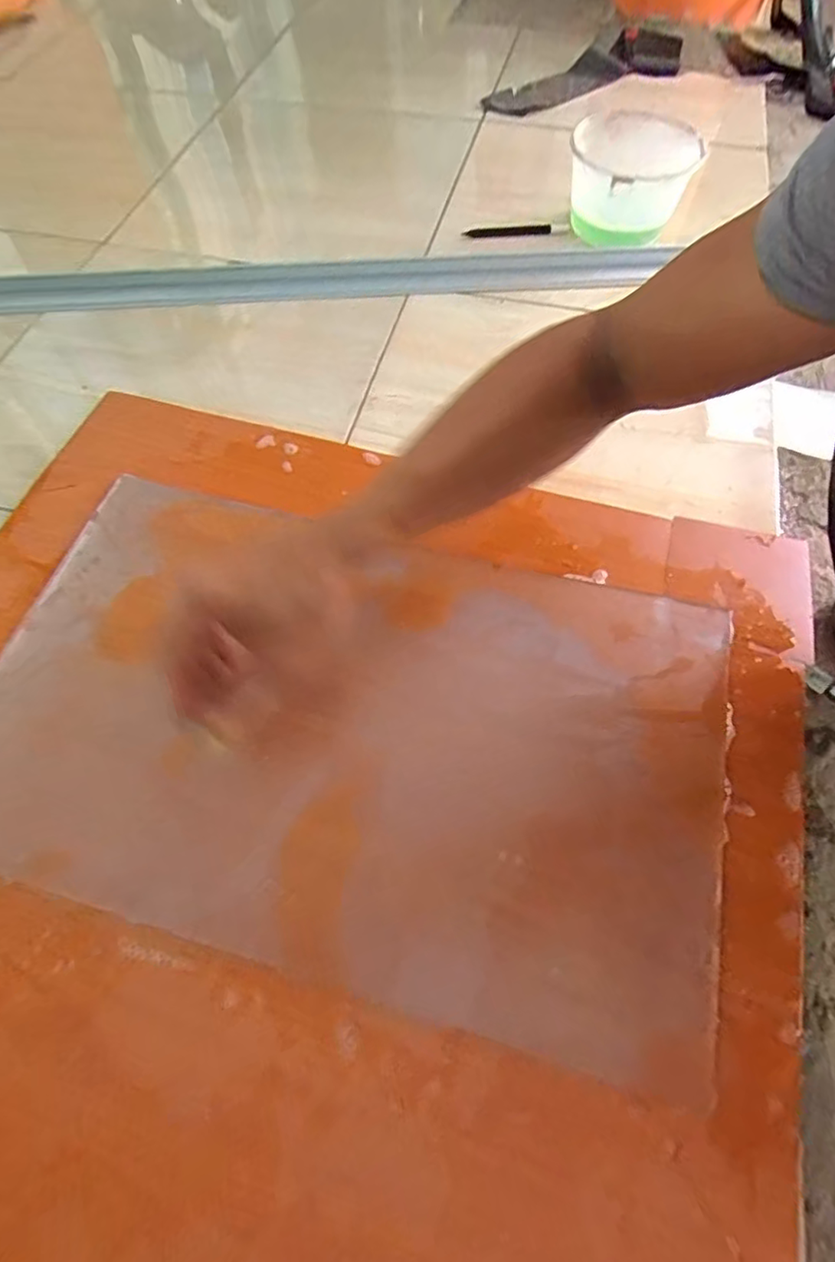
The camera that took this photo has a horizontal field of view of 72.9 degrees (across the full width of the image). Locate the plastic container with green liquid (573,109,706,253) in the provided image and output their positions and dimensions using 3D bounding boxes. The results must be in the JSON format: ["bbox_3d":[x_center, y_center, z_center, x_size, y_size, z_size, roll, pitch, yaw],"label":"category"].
[{"bbox_3d":[0.244,-0.526,0.656,0.132,0.084,0.160,4,64,4],"label":"plastic container with green liquid"}]

